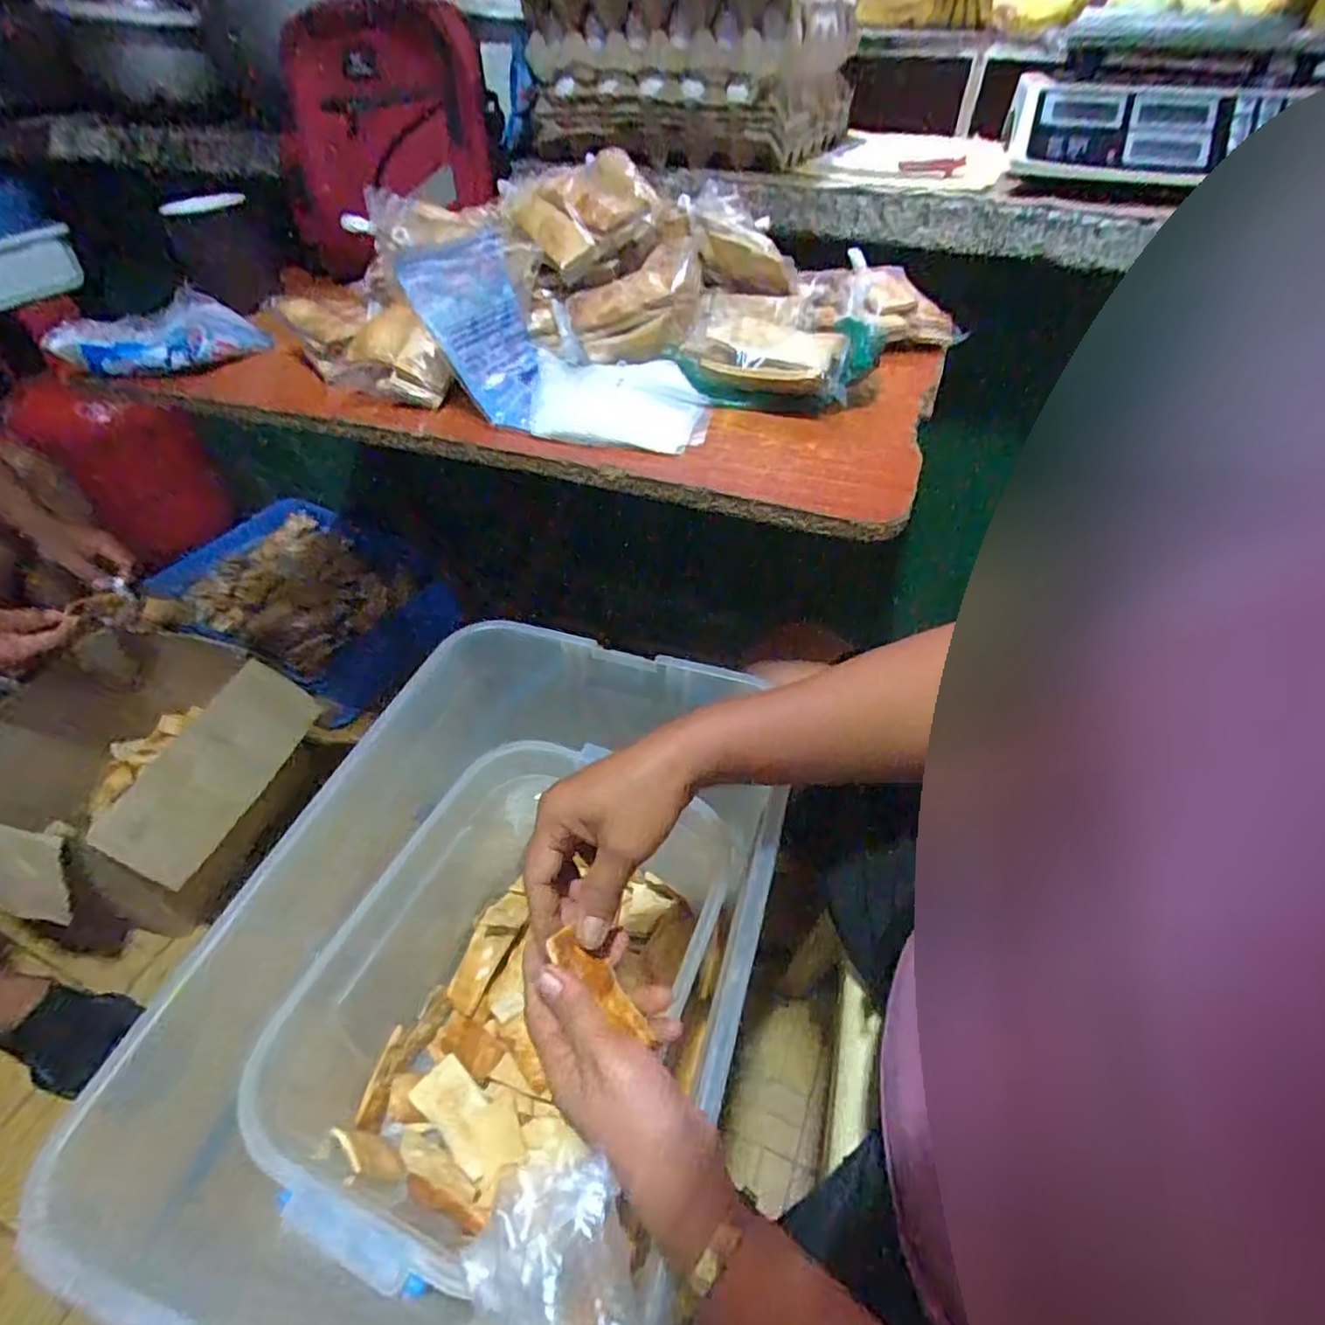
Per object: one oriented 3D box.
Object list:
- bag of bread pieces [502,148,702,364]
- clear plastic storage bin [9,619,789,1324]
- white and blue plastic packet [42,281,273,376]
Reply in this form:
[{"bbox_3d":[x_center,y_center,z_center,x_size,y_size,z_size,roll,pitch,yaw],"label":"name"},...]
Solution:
[{"bbox_3d":[-0.047,-0.338,0.556,0.160,0.095,0.204,-5,46,-5],"label":"bag of bread pieces"},{"bbox_3d":[-0.124,0.220,0.527,0.316,0.228,0.476,15,47,14],"label":"clear plastic storage bin"},{"bbox_3d":[-0.450,-0.295,0.593,0.163,0.044,0.074,4,46,3],"label":"white and blue plastic packet"}]

